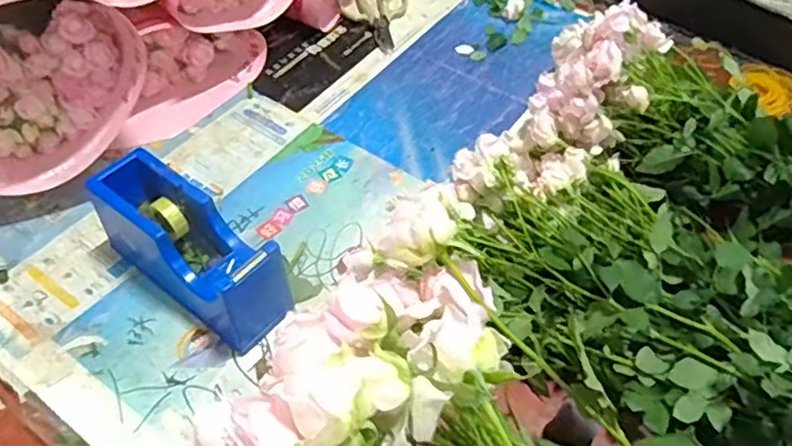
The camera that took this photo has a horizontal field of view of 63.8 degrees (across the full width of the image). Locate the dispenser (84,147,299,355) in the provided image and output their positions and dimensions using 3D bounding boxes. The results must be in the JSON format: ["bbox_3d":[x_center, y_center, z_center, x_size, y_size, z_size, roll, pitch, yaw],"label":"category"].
[{"bbox_3d":[-0.202,0.024,0.624,0.188,0.106,0.072,32,57,23],"label":"dispenser"}]

